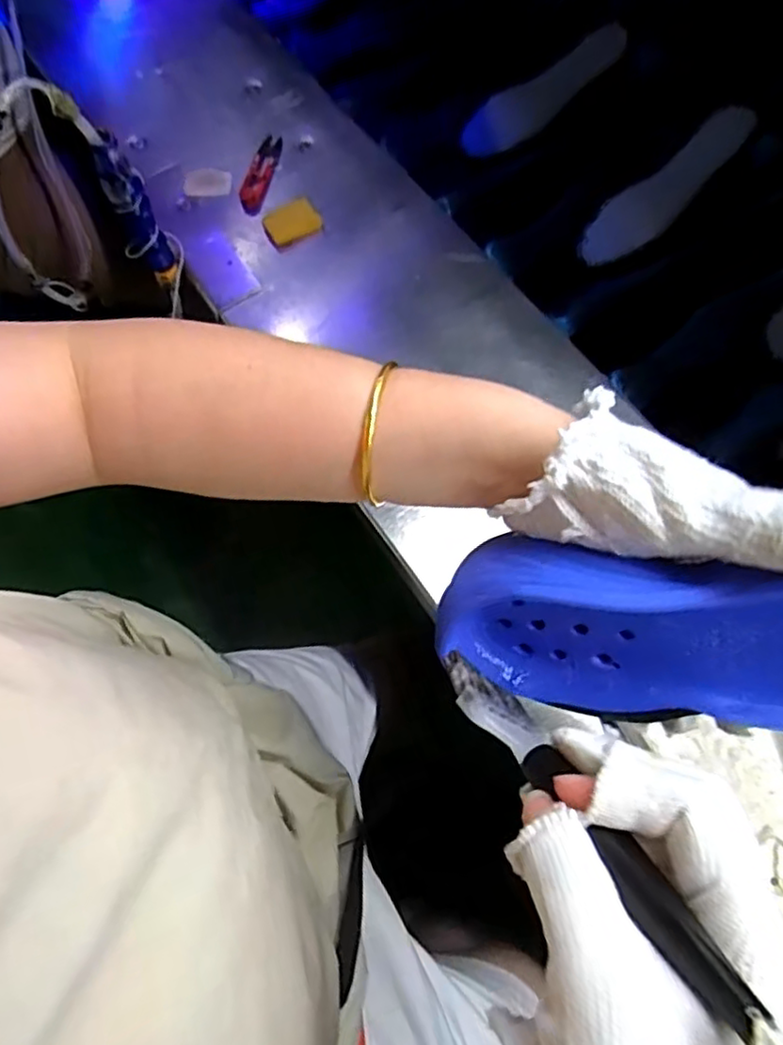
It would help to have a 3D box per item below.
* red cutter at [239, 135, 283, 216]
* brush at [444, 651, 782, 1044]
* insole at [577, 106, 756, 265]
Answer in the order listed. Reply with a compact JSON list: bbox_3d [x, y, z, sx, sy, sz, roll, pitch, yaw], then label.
[{"bbox_3d":[-0.134,-0.347,0.666,0.029,0.014,0.119,7,66,3],"label":"red cutter"},{"bbox_3d":[0.065,0.097,0.220,0.023,0.021,0.162,-25,32,-14],"label":"brush"},{"bbox_3d":[0.275,-0.332,0.659,0.194,0.012,0.057,-41,70,11],"label":"insole"}]

